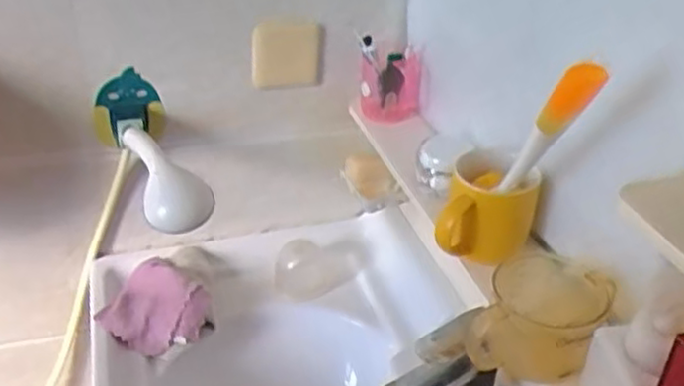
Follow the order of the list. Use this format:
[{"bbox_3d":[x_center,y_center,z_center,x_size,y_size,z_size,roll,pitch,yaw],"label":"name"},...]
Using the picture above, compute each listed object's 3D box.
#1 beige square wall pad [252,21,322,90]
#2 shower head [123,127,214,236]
[{"bbox_3d":[-0.072,-0.179,0.943,0.087,0.095,0.022,-3,34,-9],"label":"beige square wall pad"},{"bbox_3d":[-0.194,-0.023,0.791,0.069,0.061,0.154,-13,36,-22],"label":"shower head"}]

